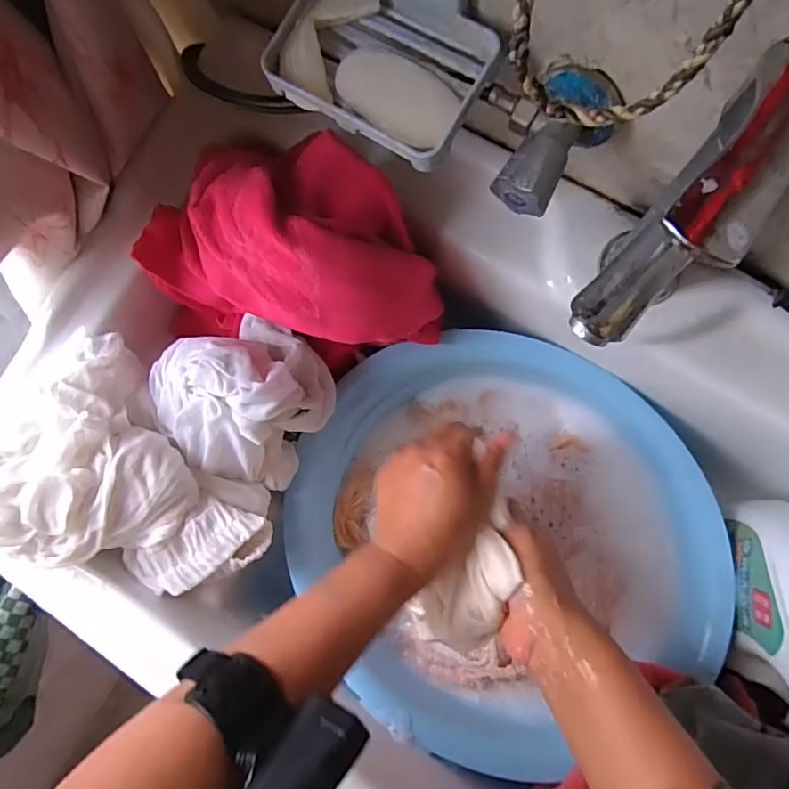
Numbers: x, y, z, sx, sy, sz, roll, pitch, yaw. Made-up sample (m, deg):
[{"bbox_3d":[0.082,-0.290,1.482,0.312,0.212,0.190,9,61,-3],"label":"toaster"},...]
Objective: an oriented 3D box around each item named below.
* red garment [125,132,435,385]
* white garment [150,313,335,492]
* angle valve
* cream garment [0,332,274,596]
[{"bbox_3d":[-0.092,-0.108,0.431,0.235,0.155,0.155,-10,82,5],"label":"red garment"},{"bbox_3d":[-0.126,0.001,0.447,0.127,0.085,0.128,-1,83,6],"label":"white garment"},{"bbox_3d":[0.083,-0.158,0.324,0.069,0.040,0.078,41,89,9],"label":"angle valve"},{"bbox_3d":[-0.226,0.070,0.423,0.145,0.082,0.236,-44,81,0],"label":"cream garment"}]

